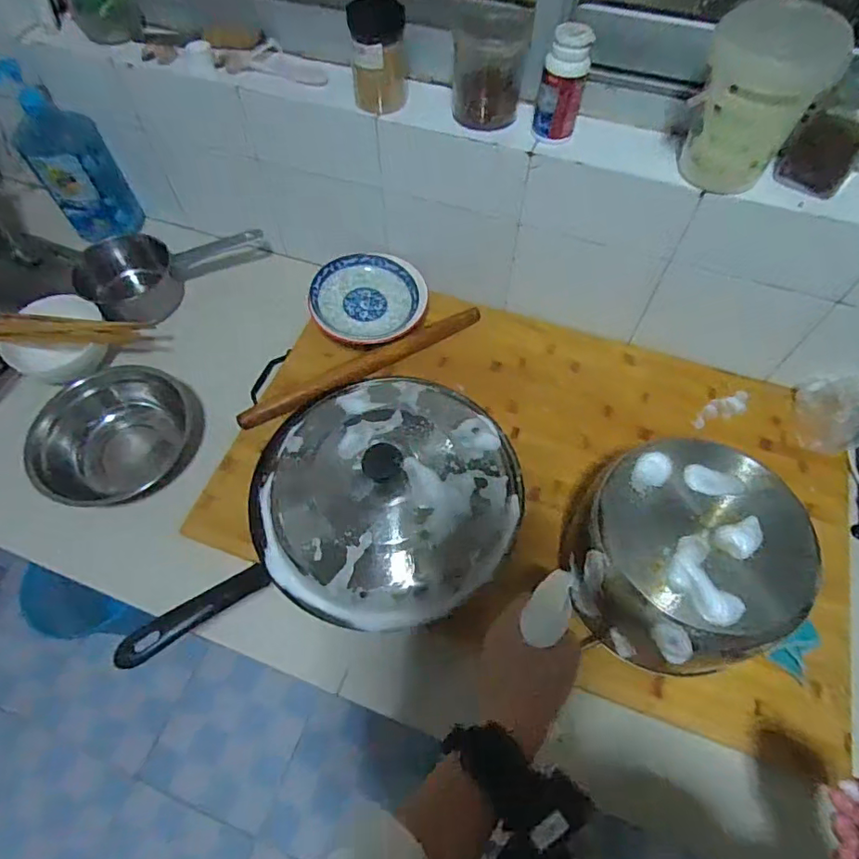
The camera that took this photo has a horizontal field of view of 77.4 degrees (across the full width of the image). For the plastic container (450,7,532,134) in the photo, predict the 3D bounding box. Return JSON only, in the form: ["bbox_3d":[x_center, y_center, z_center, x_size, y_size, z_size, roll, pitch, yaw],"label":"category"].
[{"bbox_3d":[0.071,-0.427,0.639,0.084,0.092,0.073,5,61,3],"label":"plastic container"}]

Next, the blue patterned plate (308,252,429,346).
[{"bbox_3d":[-0.092,-0.202,0.820,0.170,0.034,0.159,0,60,0],"label":"blue patterned plate"}]

